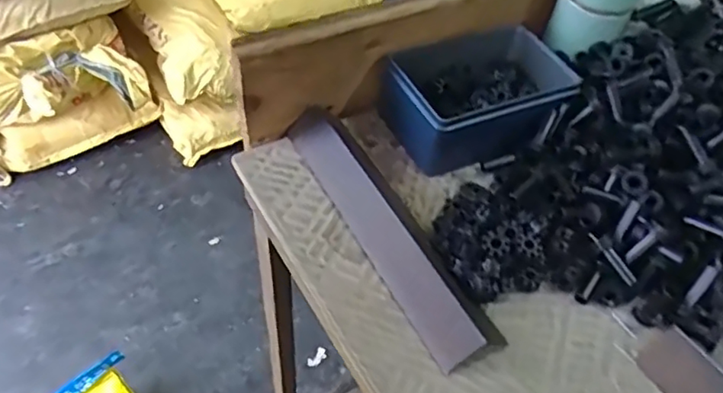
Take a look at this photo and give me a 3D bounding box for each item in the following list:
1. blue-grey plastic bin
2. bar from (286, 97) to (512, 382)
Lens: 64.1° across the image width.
[{"bbox_3d":[0.105,-0.092,0.508,0.172,0.054,0.121,-19,53,-20],"label":"blue-grey plastic bin"},{"bbox_3d":[0.013,0.015,0.412,0.044,0.021,0.230,-21,54,-22],"label":"bar"}]

